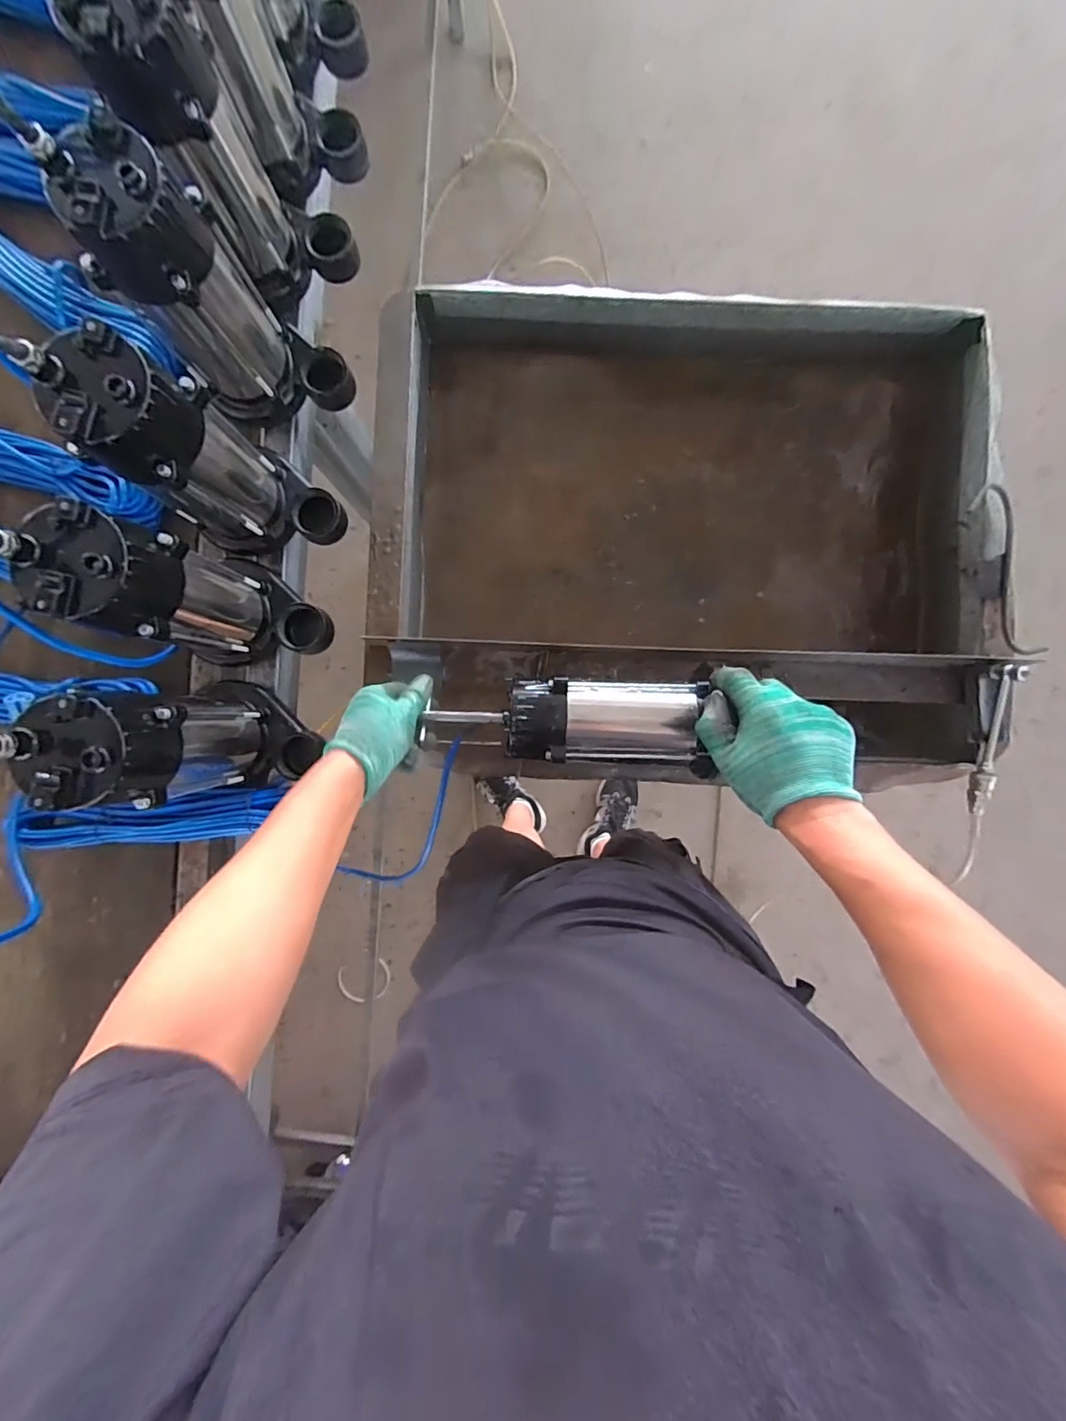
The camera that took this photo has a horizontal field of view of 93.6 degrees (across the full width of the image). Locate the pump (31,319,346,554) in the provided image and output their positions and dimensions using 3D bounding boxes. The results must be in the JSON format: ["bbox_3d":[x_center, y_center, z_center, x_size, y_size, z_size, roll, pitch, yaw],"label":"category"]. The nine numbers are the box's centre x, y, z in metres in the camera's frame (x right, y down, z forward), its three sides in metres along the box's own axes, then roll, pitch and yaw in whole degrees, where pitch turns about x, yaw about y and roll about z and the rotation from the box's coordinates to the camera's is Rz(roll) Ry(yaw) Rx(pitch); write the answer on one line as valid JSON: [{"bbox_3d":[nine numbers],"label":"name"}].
[{"bbox_3d":[-0.295,-0.224,0.478,0.134,0.235,0.110,31,90,0],"label":"pump"}]

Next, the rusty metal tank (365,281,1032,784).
[{"bbox_3d":[0.182,-0.227,0.686,0.749,0.204,0.574,1,90,0],"label":"rusty metal tank"}]

